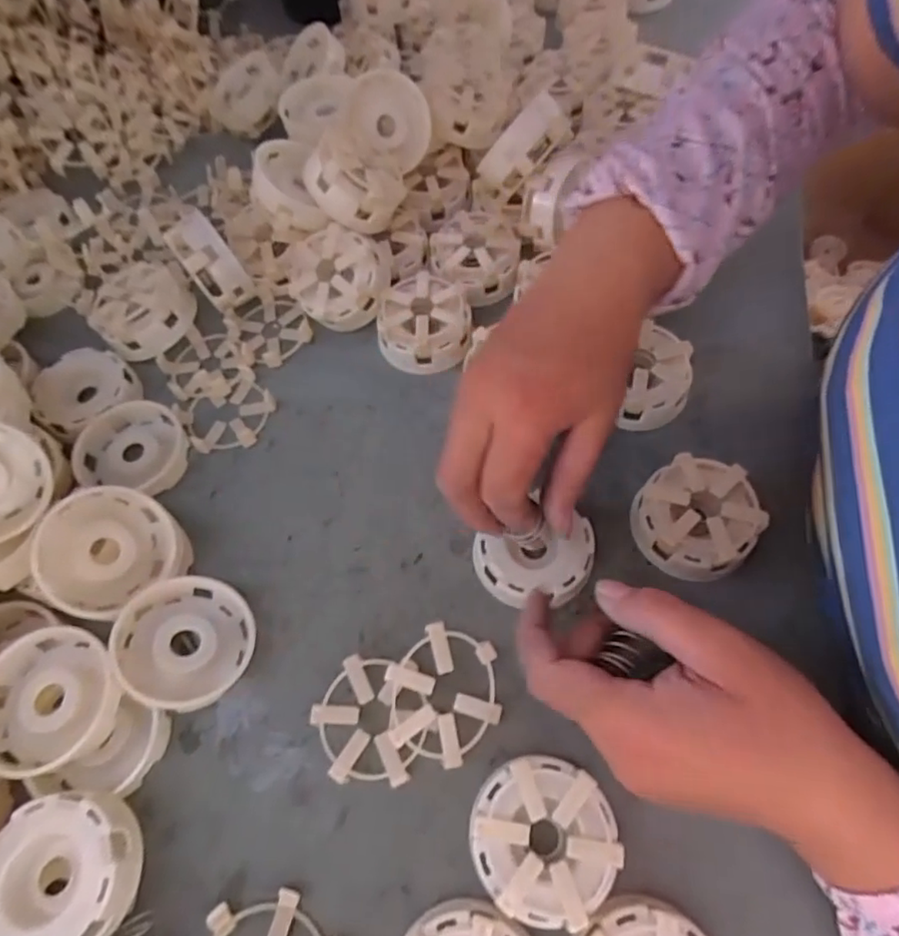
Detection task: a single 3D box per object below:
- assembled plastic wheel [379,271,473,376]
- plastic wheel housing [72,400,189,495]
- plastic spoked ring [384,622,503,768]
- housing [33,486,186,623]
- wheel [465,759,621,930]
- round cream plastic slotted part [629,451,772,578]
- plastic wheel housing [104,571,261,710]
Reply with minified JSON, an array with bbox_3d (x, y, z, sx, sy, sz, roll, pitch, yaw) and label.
[{"bbox_3d":[-0.017,-0.102,0.416,0.062,0.030,0.064,-1,63,3],"label":"assembled plastic wheel"},{"bbox_3d":[-0.205,-0.013,0.394,0.070,0.021,0.056,9,64,8],"label":"plastic wheel housing"},{"bbox_3d":[-0.003,0.112,0.301,0.059,0.007,0.060,2,75,-8],"label":"plastic spoked ring"},{"bbox_3d":[-0.189,0.045,0.330,0.025,0.064,0.069,-8,55,42],"label":"housing"},{"bbox_3d":[0.043,0.168,0.276,0.063,0.031,0.063,-1,63,3],"label":"wheel"},{"bbox_3d":[0.138,0.028,0.340,0.062,0.033,0.063,-1,63,3],"label":"round cream plastic slotted part"},{"bbox_3d":[-0.143,0.093,0.323,0.069,0.033,0.066,12,64,9],"label":"plastic wheel housing"}]

